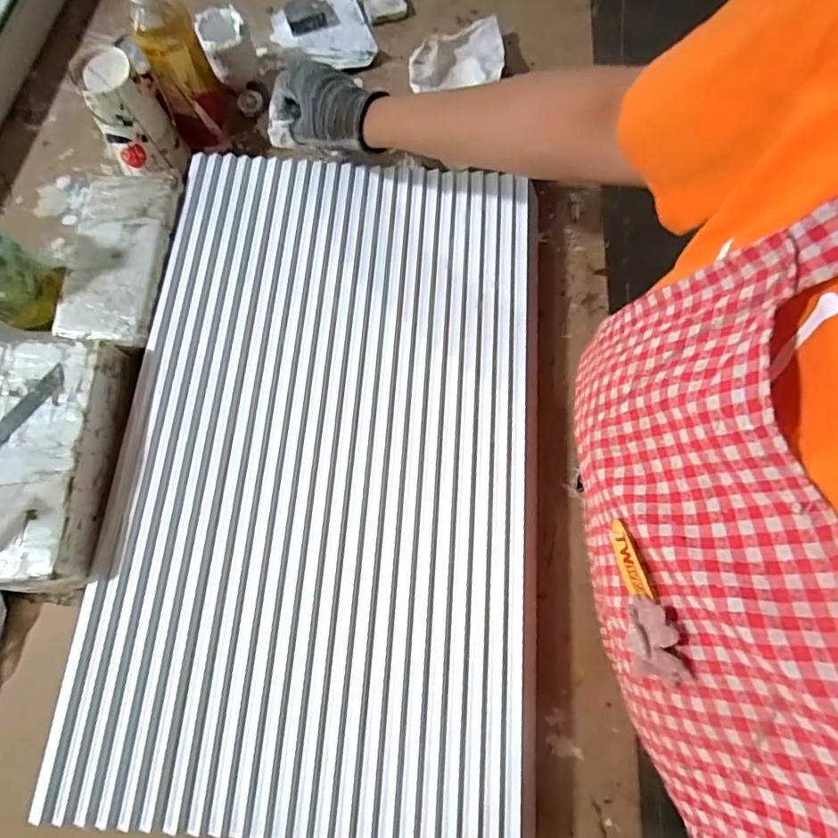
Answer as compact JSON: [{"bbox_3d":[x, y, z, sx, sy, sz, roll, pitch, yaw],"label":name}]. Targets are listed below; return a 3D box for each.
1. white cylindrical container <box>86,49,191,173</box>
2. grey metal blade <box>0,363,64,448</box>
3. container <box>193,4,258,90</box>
[{"bbox_3d":[-0.326,-0.343,0.593,0.078,0.118,0.066,-30,76,-9],"label":"white cylindrical container"},{"bbox_3d":[-0.360,-0.007,0.472,0.022,0.007,0.101,32,75,8],"label":"grey metal blade"},{"bbox_3d":[-0.236,-0.458,0.651,0.058,0.068,0.058,-16,74,-6],"label":"container"}]

